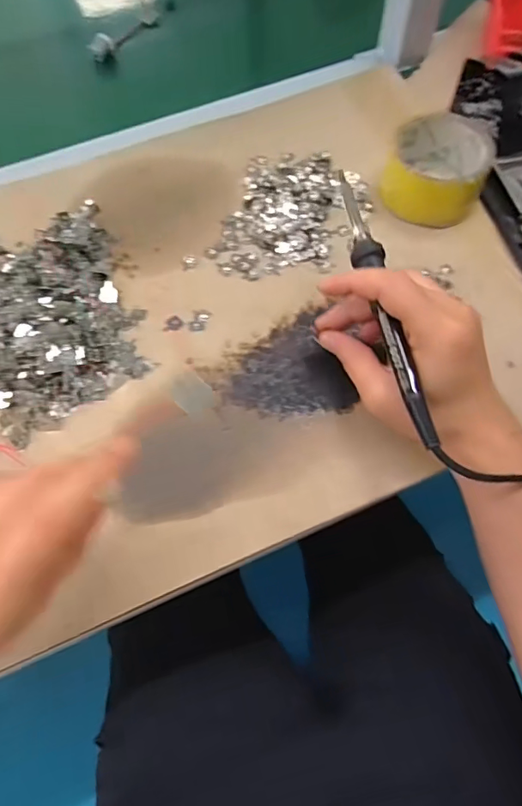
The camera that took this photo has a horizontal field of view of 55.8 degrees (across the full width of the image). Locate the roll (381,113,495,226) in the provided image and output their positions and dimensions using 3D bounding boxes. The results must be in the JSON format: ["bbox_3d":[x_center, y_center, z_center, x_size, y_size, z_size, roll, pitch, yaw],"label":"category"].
[{"bbox_3d":[0.153,-0.205,0.431,0.081,0.042,0.086,-1,66,2],"label":"roll"}]

